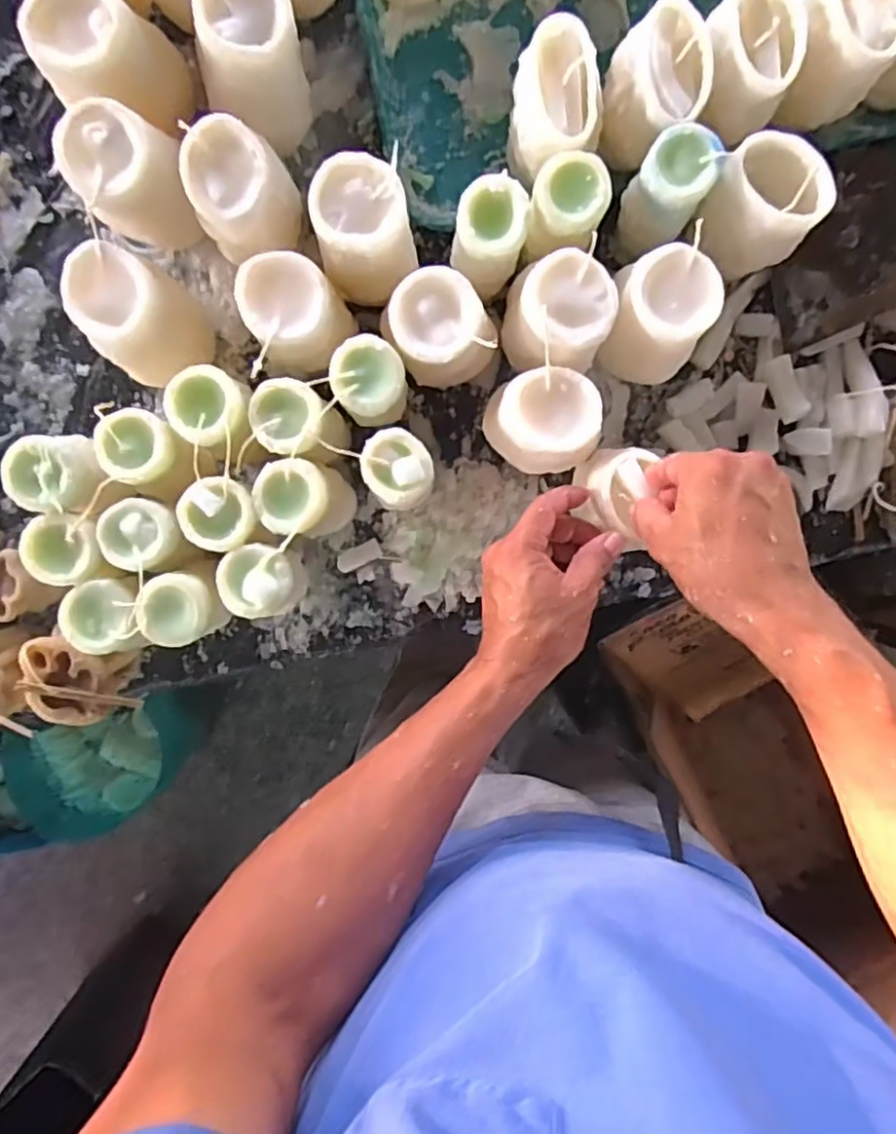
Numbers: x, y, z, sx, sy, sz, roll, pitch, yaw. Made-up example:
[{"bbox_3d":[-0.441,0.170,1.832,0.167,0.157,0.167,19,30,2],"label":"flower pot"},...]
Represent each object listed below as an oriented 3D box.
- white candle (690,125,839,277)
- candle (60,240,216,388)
[{"bbox_3d":[0.221,-0.256,0.478,0.061,0.067,0.076,-40,97,3],"label":"white candle"},{"bbox_3d":[-0.220,-0.179,0.496,0.074,0.112,0.072,0,97,-2],"label":"candle"}]

